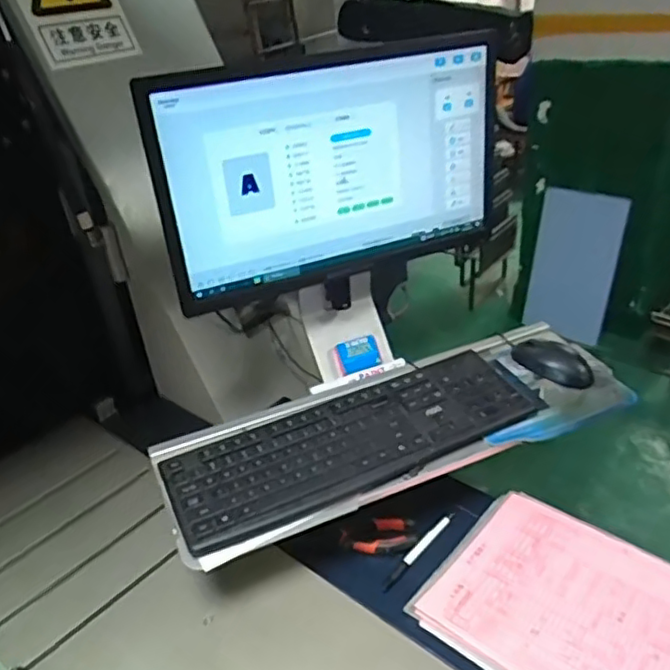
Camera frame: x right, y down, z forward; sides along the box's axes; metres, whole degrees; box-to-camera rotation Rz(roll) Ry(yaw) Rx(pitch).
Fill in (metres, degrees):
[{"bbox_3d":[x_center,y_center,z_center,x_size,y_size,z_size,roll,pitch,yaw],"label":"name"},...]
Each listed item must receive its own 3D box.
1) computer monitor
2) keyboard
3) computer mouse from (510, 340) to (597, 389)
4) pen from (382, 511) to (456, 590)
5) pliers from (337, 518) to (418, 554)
[{"bbox_3d":[0.012,-0.207,0.763,0.443,0.244,0.035,-17,32,-19],"label":"computer monitor"},{"bbox_3d":[0.031,0.119,0.766,0.460,0.034,0.154,-20,33,-21],"label":"keyboard"},{"bbox_3d":[0.299,0.035,0.865,0.051,0.031,0.110,-28,37,-33],"label":"computer mouse"},{"bbox_3d":[0.099,0.250,0.743,0.014,0.006,0.136,21,41,39],"label":"pen"},{"bbox_3d":[0.052,0.241,0.762,0.089,0.006,0.044,-6,30,2],"label":"pliers"}]

